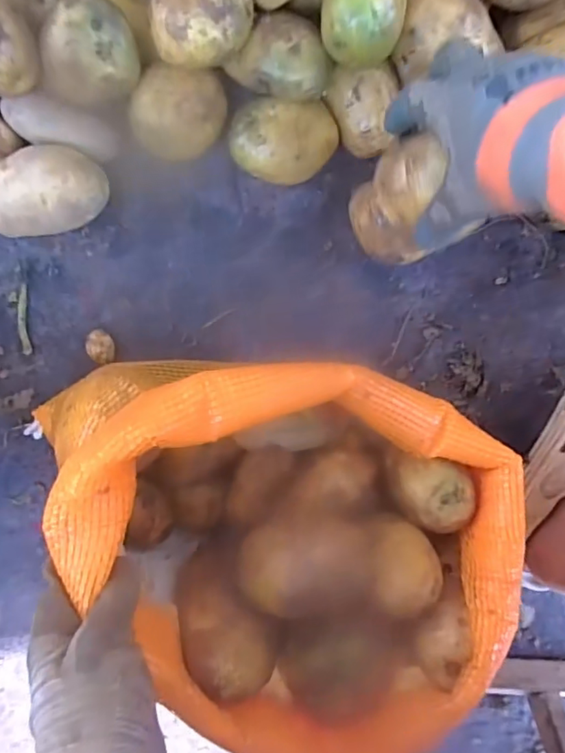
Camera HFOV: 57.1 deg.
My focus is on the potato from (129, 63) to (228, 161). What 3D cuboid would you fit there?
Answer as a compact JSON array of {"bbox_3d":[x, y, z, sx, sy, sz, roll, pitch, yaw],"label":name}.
[{"bbox_3d":[-0.085,-0.213,0.432,0.075,0.060,0.060,-3,94,-4],"label":"potato"}]

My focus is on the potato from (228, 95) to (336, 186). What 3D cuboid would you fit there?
[{"bbox_3d":[0.001,-0.196,0.444,0.086,0.053,0.060,1,94,-4],"label":"potato"}]

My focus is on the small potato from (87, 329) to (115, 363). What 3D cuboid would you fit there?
[{"bbox_3d":[-0.160,-0.027,0.460,0.021,0.019,0.029,-1,94,-4],"label":"small potato"}]

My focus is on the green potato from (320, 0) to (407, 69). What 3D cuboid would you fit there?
[{"bbox_3d":[0.057,-0.260,0.365,0.056,0.044,0.065,2,93,-4],"label":"green potato"}]

